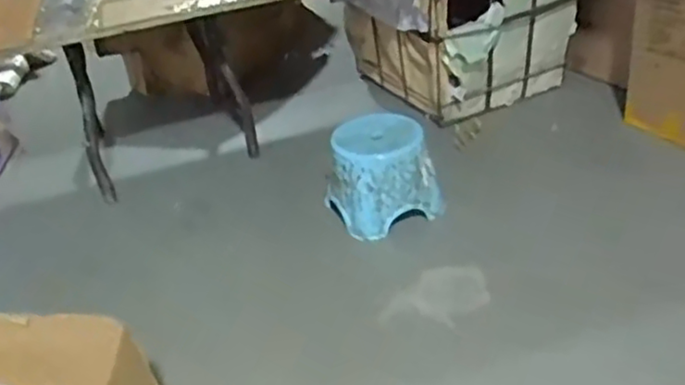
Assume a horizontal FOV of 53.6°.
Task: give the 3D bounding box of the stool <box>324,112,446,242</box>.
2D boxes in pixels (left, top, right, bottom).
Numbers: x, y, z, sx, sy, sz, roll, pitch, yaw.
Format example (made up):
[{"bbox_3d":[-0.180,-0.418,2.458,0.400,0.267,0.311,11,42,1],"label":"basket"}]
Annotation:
[{"bbox_3d":[0.096,-0.052,1.809,0.251,0.251,0.231,-22,35,-20],"label":"stool"}]

